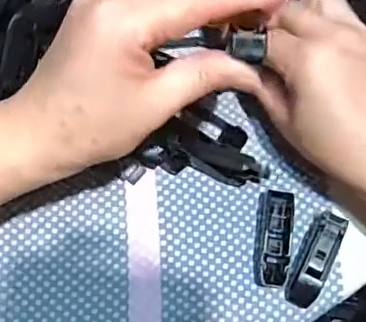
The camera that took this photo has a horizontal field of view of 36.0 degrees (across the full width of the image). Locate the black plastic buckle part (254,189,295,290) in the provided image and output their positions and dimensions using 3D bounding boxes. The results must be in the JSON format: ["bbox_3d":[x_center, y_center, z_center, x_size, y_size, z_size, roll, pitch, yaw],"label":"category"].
[{"bbox_3d":[0.054,0.045,0.330,0.021,0.014,0.055,7,71,0],"label":"black plastic buckle part"}]

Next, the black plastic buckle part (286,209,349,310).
[{"bbox_3d":[0.077,0.056,0.322,0.017,0.015,0.055,27,72,7],"label":"black plastic buckle part"}]

